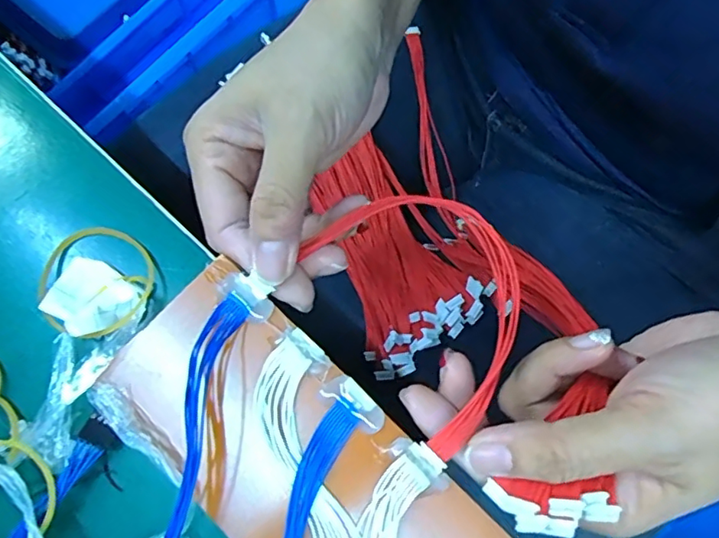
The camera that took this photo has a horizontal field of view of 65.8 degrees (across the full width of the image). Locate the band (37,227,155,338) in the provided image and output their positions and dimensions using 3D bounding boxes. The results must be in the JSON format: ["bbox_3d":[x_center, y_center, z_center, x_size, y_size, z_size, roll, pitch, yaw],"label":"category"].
[{"bbox_3d":[-0.112,0.005,0.236,0.051,0.009,0.047,0,59,1],"label":"band"}]

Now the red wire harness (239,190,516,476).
[{"bbox_3d":[0.024,0.011,0.231,0.104,0.014,0.092,44,79,10],"label":"red wire harness"}]

